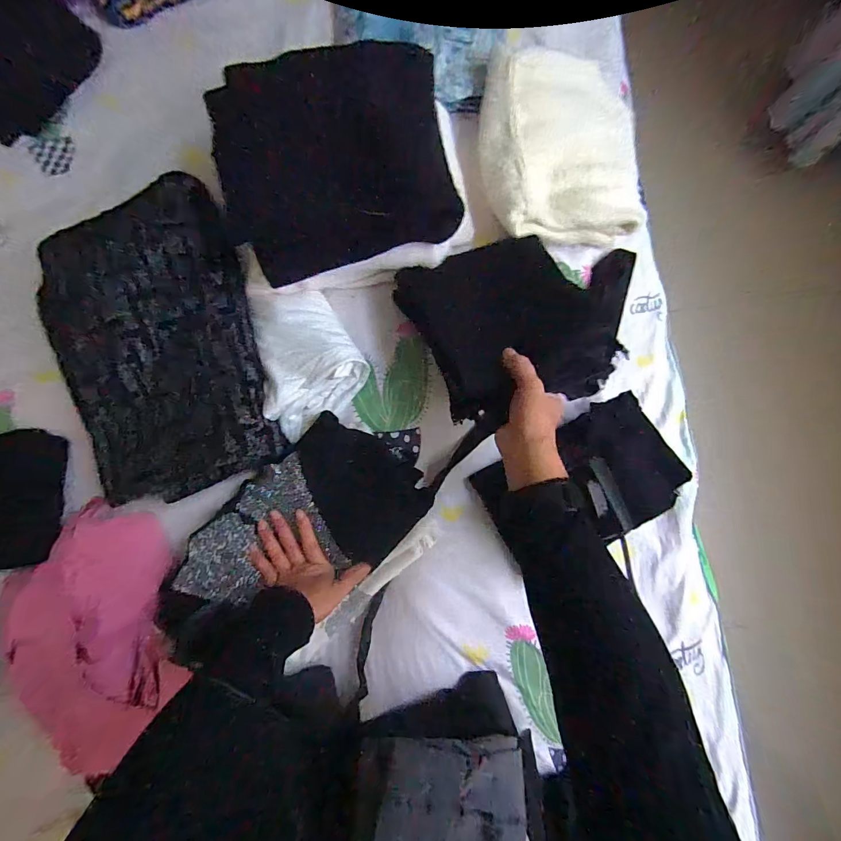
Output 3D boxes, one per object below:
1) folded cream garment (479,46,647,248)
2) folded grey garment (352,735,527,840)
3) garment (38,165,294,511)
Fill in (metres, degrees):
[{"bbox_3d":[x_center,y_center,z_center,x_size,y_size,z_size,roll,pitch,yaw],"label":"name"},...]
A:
[{"bbox_3d":[0.188,-0.362,0.545,0.204,0.080,0.250,-7,85,-4],"label":"folded cream garment"},{"bbox_3d":[0.021,0.411,0.416,0.170,0.013,0.134,-10,47,13],"label":"folded grey garment"},{"bbox_3d":[-0.348,-0.088,0.533,0.284,0.048,0.385,-22,85,1],"label":"garment"}]

